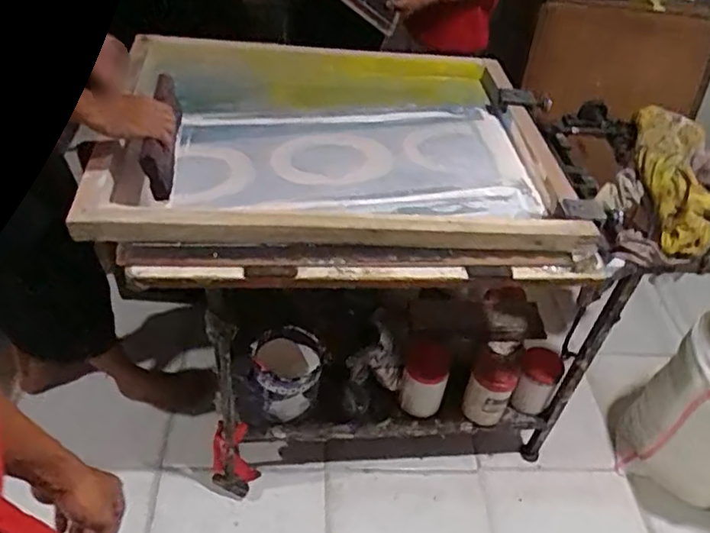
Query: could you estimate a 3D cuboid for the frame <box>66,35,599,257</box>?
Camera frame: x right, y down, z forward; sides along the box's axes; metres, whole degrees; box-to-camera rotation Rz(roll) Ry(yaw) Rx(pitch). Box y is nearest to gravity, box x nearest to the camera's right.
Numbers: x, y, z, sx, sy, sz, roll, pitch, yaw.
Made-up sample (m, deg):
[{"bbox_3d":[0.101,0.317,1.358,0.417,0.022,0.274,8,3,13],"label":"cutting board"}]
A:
[{"bbox_3d":[-0.051,-0.288,1.274,0.844,0.069,0.735,1,42,-7],"label":"frame"}]

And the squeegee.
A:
[{"bbox_3d":[-0.343,-0.243,1.096,0.042,0.096,0.320,-10,40,-3],"label":"squeegee"}]

